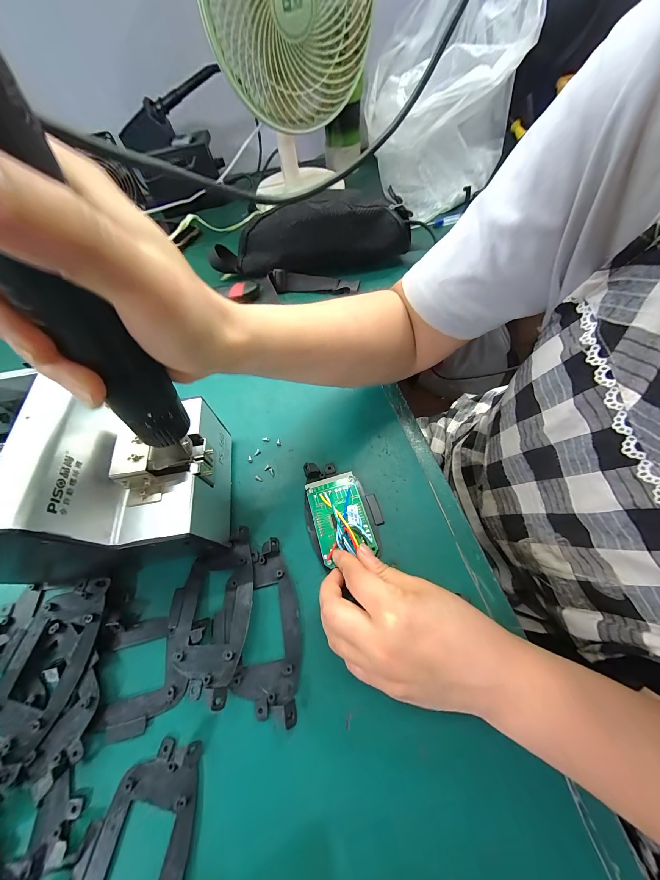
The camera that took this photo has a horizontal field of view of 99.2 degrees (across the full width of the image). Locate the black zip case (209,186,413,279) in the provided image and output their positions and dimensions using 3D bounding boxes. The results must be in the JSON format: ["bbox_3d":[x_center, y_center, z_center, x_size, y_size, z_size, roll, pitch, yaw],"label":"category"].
[{"bbox_3d":[-0.036,-0.316,0.441,0.317,0.089,0.073,-6,61,0],"label":"black zip case"}]

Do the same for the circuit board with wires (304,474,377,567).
[{"bbox_3d":[0.009,0.070,0.265,0.050,0.011,0.077,-16,61,-5],"label":"circuit board with wires"}]

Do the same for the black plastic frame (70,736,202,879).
[{"bbox_3d":[-0.125,0.266,0.176,0.070,0.008,0.110,2,61,4],"label":"black plastic frame"}]

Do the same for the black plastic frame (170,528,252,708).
[{"bbox_3d":[-0.102,0.140,0.236,0.068,0.019,0.120,-5,61,1],"label":"black plastic frame"}]

